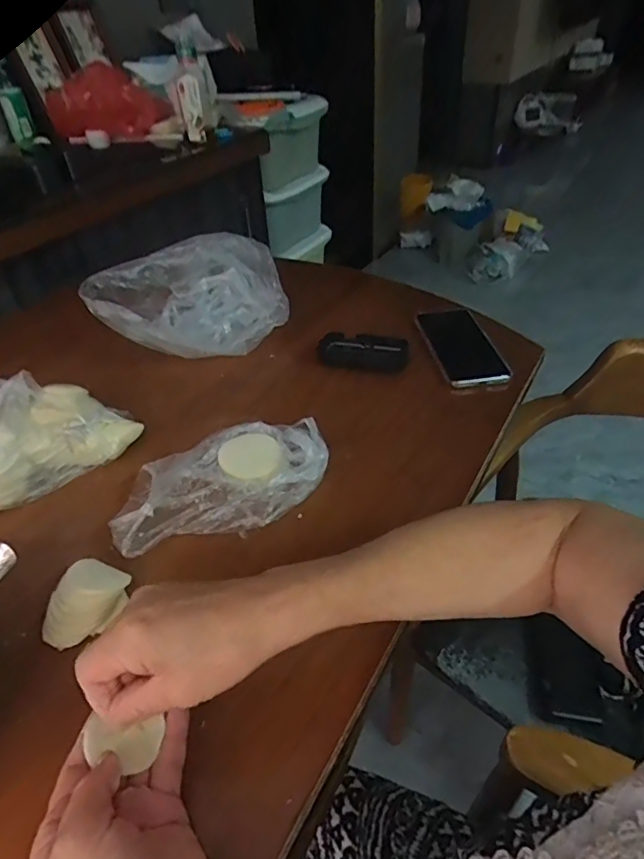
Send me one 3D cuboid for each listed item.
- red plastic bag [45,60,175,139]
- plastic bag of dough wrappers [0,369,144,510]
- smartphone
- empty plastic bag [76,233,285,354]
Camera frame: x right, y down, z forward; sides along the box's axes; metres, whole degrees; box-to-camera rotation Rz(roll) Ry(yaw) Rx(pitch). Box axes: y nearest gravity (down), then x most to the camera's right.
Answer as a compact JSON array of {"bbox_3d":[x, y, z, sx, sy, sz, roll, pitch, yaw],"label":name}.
[{"bbox_3d":[-0.441,-0.688,1.131,0.194,0.118,0.189,0,40,5],"label":"red plastic bag"},{"bbox_3d":[-0.292,-0.004,0.530,0.185,0.085,0.117,-31,47,-28],"label":"plastic bag of dough wrappers"},{"bbox_3d":[0.175,-0.108,0.680,0.077,0.010,0.163,-8,40,-5],"label":"smartphone"},{"bbox_3d":[-0.162,-0.158,0.670,0.234,0.117,0.106,-22,43,-20],"label":"empty plastic bag"}]

